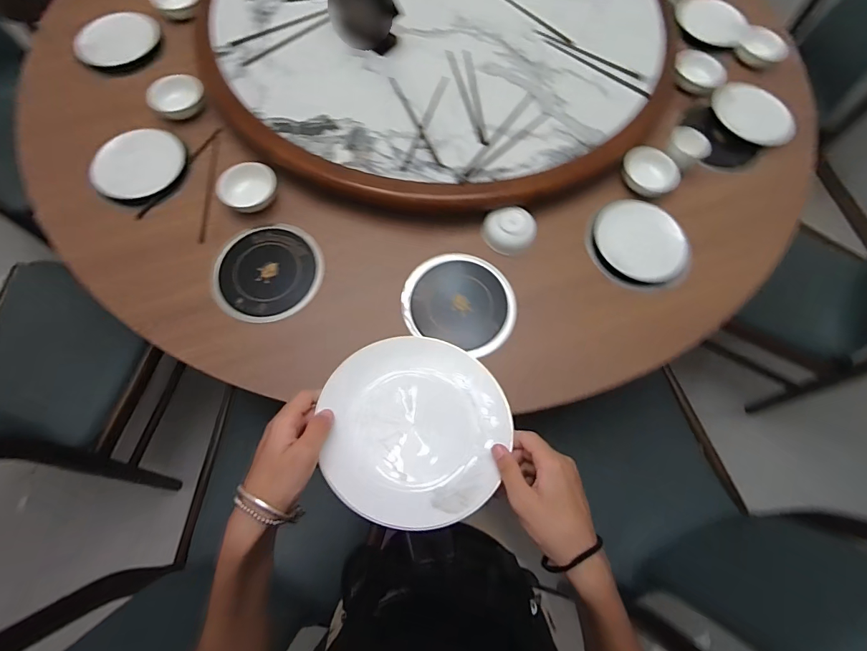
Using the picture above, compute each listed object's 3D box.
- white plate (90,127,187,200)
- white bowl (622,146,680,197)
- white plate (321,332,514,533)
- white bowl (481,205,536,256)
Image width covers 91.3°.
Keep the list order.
[{"bbox_3d":[-0.655,-0.362,0.940,0.169,0.032,0.191,38,73,12],"label":"white plate"},{"bbox_3d":[0.492,-0.350,0.958,0.106,0.040,0.123,-38,75,-14],"label":"white bowl"},{"bbox_3d":[-0.014,0.094,0.411,0.171,0.017,0.182,5,56,-7],"label":"white plate"},{"bbox_3d":[0.159,-0.201,0.896,0.108,0.044,0.104,1,70,-1],"label":"white bowl"}]

